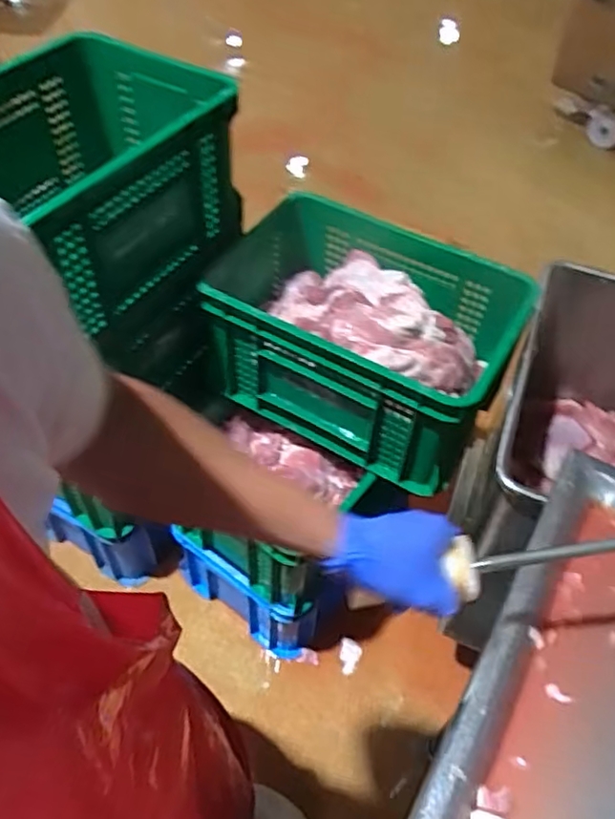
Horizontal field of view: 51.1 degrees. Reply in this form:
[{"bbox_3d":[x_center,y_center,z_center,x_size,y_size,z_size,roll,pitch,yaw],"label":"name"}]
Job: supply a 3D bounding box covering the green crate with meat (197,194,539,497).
[{"bbox_3d":[0.090,-0.141,1.191,0.543,0.250,0.342,26,53,17],"label":"green crate with meat"}]

